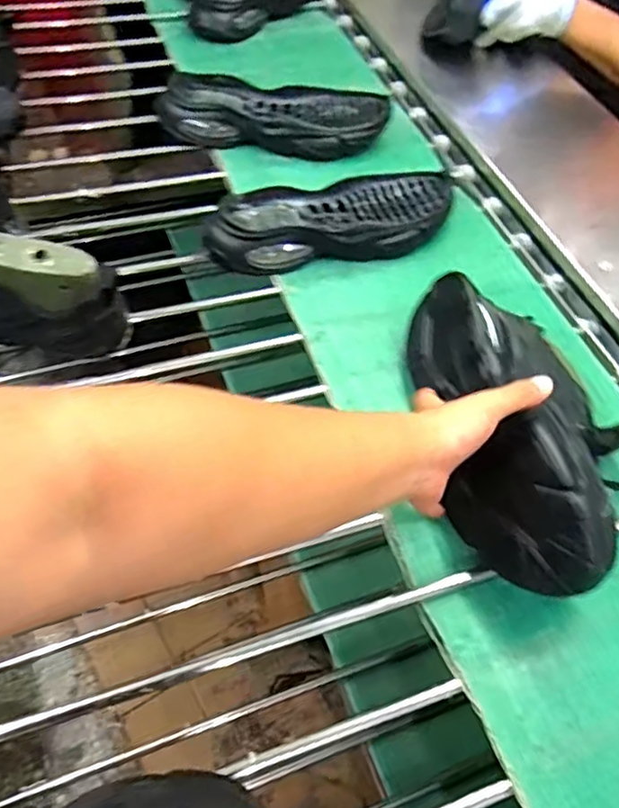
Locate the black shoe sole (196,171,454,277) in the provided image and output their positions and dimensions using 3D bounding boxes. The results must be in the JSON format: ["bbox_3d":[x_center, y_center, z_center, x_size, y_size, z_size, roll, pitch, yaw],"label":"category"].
[{"bbox_3d":[0.029,-0.208,0.729,0.288,0.047,0.116,-19,57,-17],"label":"black shoe sole"}]

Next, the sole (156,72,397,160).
[{"bbox_3d":[-0.044,-0.373,0.826,0.285,0.058,0.109,-4,54,-7],"label":"sole"}]

